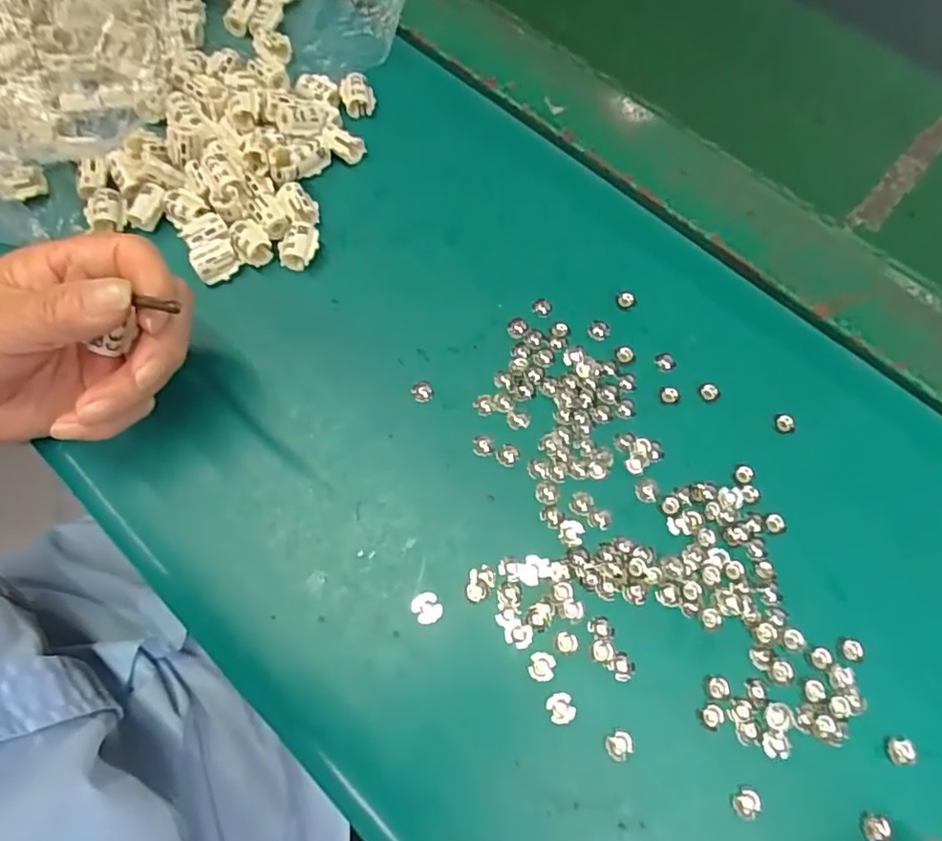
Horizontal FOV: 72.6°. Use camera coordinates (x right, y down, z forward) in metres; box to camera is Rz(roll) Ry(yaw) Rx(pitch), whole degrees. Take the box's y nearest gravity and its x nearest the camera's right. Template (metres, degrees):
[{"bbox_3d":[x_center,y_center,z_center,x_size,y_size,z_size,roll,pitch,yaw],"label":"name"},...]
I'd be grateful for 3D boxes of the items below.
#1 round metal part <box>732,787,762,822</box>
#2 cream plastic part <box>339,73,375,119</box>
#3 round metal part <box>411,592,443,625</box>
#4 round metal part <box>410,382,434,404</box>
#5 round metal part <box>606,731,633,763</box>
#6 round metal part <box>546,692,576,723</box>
[{"bbox_3d":[0.104,0.143,0.239,0.009,0.004,0.011,37,73,14],"label":"round metal part"},{"bbox_3d":[-0.066,-0.187,0.370,0.018,0.016,0.018,0,68,1],"label":"cream plastic part"},{"bbox_3d":[-0.018,0.078,0.266,0.011,0.004,0.013,-29,70,-11],"label":"round metal part"},{"bbox_3d":[-0.023,-0.014,0.306,0.010,0.004,0.011,0,68,1],"label":"round metal part"},{"bbox_3d":[0.058,0.125,0.246,0.011,0.004,0.009,-24,69,-9],"label":"round metal part"},{"bbox_3d":[0.036,0.113,0.252,0.010,0.004,0.011,0,68,1],"label":"round metal part"}]

